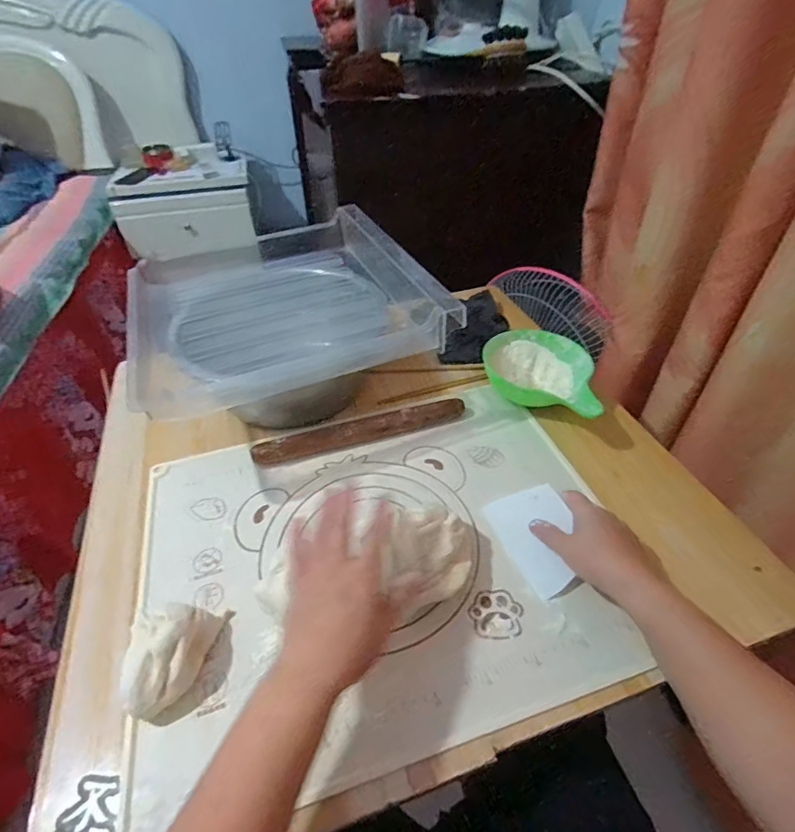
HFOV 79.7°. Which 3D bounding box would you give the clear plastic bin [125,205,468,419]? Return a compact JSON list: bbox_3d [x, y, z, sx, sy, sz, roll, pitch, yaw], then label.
[{"bbox_3d":[-0.158,-0.151,0.638,0.352,0.074,0.347,-17,45,-16],"label":"clear plastic bin"}]

